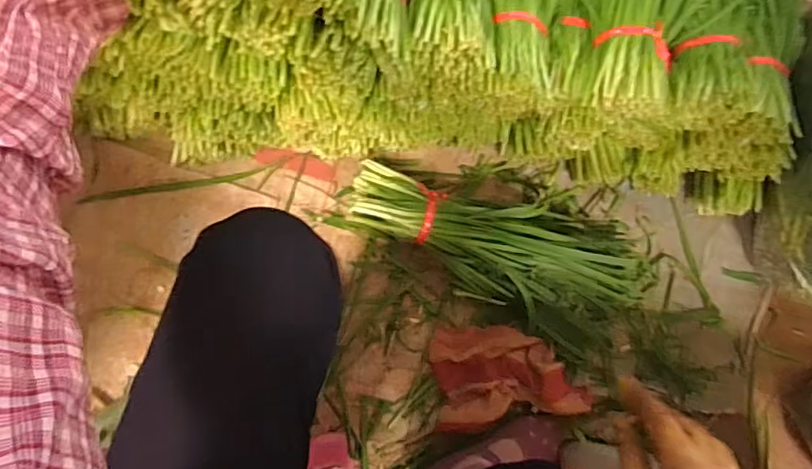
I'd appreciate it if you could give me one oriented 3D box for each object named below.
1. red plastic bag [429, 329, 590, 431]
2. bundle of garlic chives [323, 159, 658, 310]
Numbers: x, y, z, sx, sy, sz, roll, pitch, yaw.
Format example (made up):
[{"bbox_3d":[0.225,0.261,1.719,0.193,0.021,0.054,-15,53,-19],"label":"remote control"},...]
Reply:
[{"bbox_3d":[0.159,0.215,0.840,0.230,0.051,0.148,-4,87,-8],"label":"red plastic bag"},{"bbox_3d":[0.161,0.014,0.826,0.497,0.093,0.167,7,85,-7],"label":"bundle of garlic chives"}]

